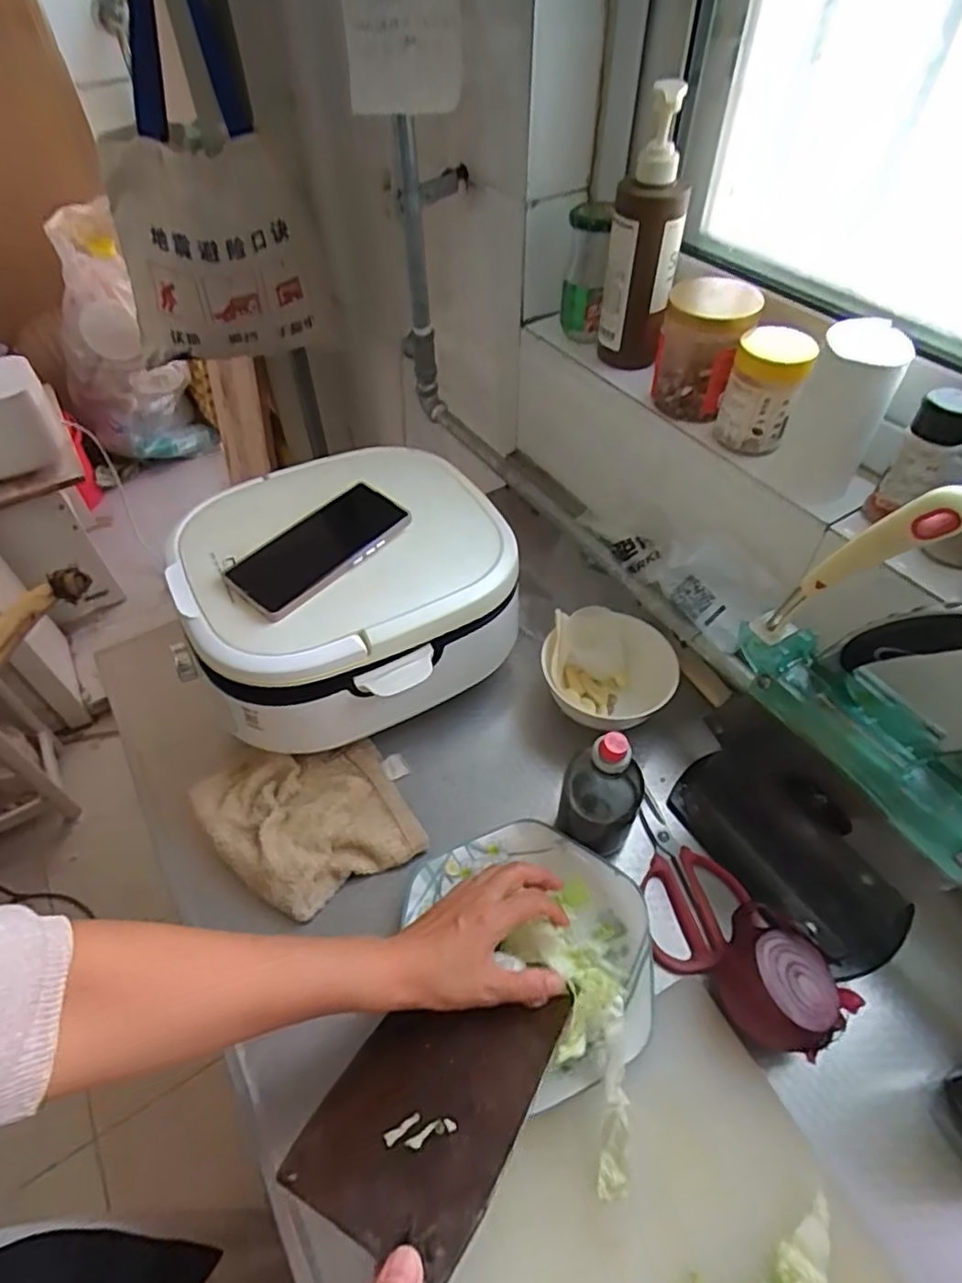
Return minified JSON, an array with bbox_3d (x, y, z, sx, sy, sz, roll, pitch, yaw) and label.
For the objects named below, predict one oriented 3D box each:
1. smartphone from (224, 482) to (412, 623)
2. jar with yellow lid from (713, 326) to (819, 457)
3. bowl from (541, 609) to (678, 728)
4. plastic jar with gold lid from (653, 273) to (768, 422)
[{"bbox_3d":[-0.147,-0.087,0.586,0.081,0.014,0.162,37,66,28],"label":"smartphone"},{"bbox_3d":[0.252,-0.223,0.579,0.063,0.090,0.058,15,52,15],"label":"jar with yellow lid"},{"bbox_3d":[0.138,0.027,0.675,0.140,0.086,0.105,3,50,5],"label":"bowl"},{"bbox_3d":[0.208,-0.274,0.605,0.079,0.106,0.073,-1,49,1],"label":"plastic jar with gold lid"}]

